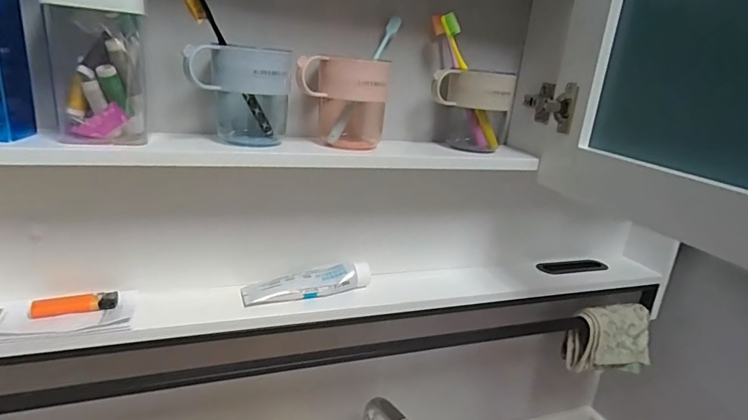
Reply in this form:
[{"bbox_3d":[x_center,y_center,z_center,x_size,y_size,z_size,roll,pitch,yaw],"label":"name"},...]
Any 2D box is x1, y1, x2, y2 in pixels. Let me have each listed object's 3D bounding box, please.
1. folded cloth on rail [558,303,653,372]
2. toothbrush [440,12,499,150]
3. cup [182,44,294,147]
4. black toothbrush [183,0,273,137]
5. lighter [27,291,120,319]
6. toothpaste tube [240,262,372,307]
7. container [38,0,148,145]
[{"bbox_3d":[0.395,0.216,0.776,0.133,0.098,0.062,2,19,-13],"label":"folded cloth on rail"},{"bbox_3d":[0.126,-0.161,0.602,0.018,0.182,0.018,-25,19,3],"label":"toothbrush"},{"bbox_3d":[-0.145,-0.123,0.508,0.101,0.104,0.071,1,19,-15],"label":"cup"},{"bbox_3d":[-0.150,-0.150,0.489,0.011,0.183,0.020,17,57,30],"label":"black toothbrush"},{"bbox_3d":[-0.330,0.104,0.517,0.081,0.015,0.027,-3,20,-26],"label":"lighter"},{"bbox_3d":[-0.082,0.095,0.604,0.165,0.036,0.039,0,19,-19],"label":"toothpaste tube"},{"bbox_3d":[-0.259,-0.136,0.440,0.080,0.145,0.052,-9,24,-39],"label":"container"}]

